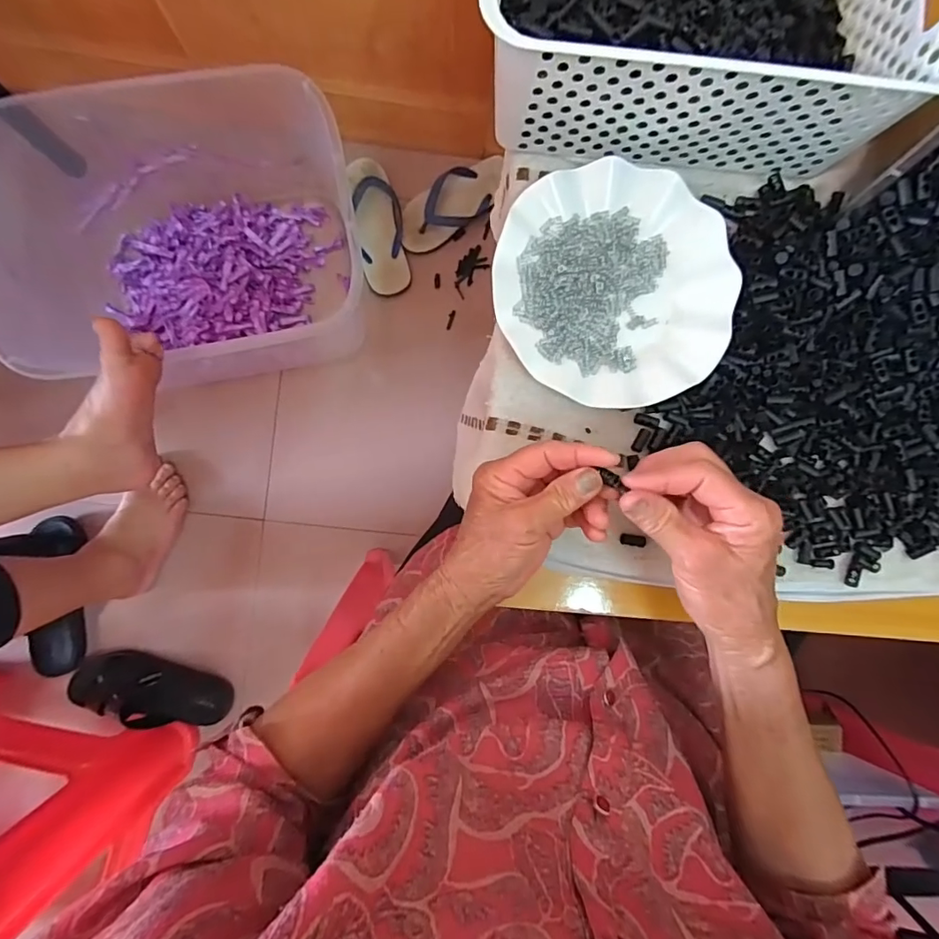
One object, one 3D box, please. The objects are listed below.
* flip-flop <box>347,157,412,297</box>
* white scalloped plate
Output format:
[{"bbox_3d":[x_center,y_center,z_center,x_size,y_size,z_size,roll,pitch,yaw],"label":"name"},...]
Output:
[{"bbox_3d":[-0.162,-0.426,0.875,0.089,0.040,0.231,-9,90,-4],"label":"flip-flop"},{"bbox_3d":[0.111,-0.141,0.385,0.178,0.019,0.178,0,89,-4],"label":"white scalloped plate"}]

